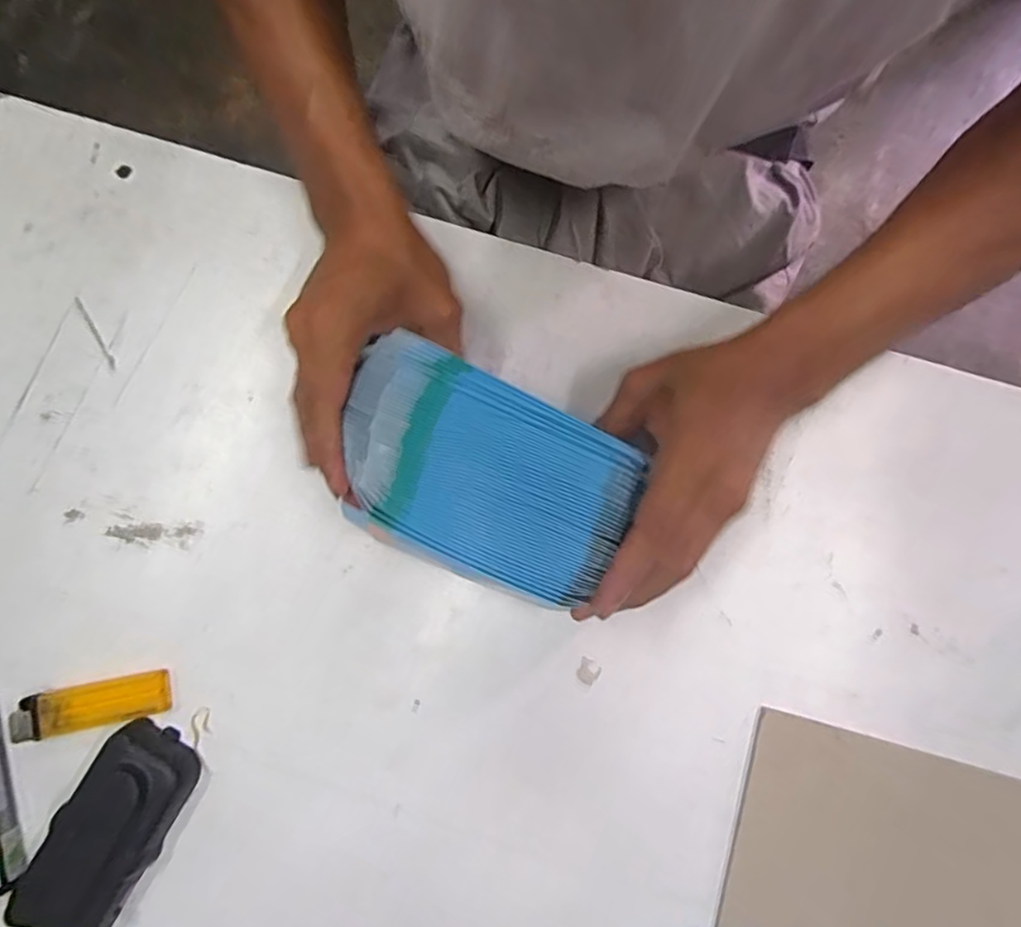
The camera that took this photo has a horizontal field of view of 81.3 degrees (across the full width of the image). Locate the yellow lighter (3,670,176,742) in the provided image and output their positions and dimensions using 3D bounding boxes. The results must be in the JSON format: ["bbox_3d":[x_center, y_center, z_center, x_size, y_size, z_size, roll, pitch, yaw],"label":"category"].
[{"bbox_3d":[-0.228,0.132,0.324,0.080,0.009,0.024,-11,82,-2],"label":"yellow lighter"}]

